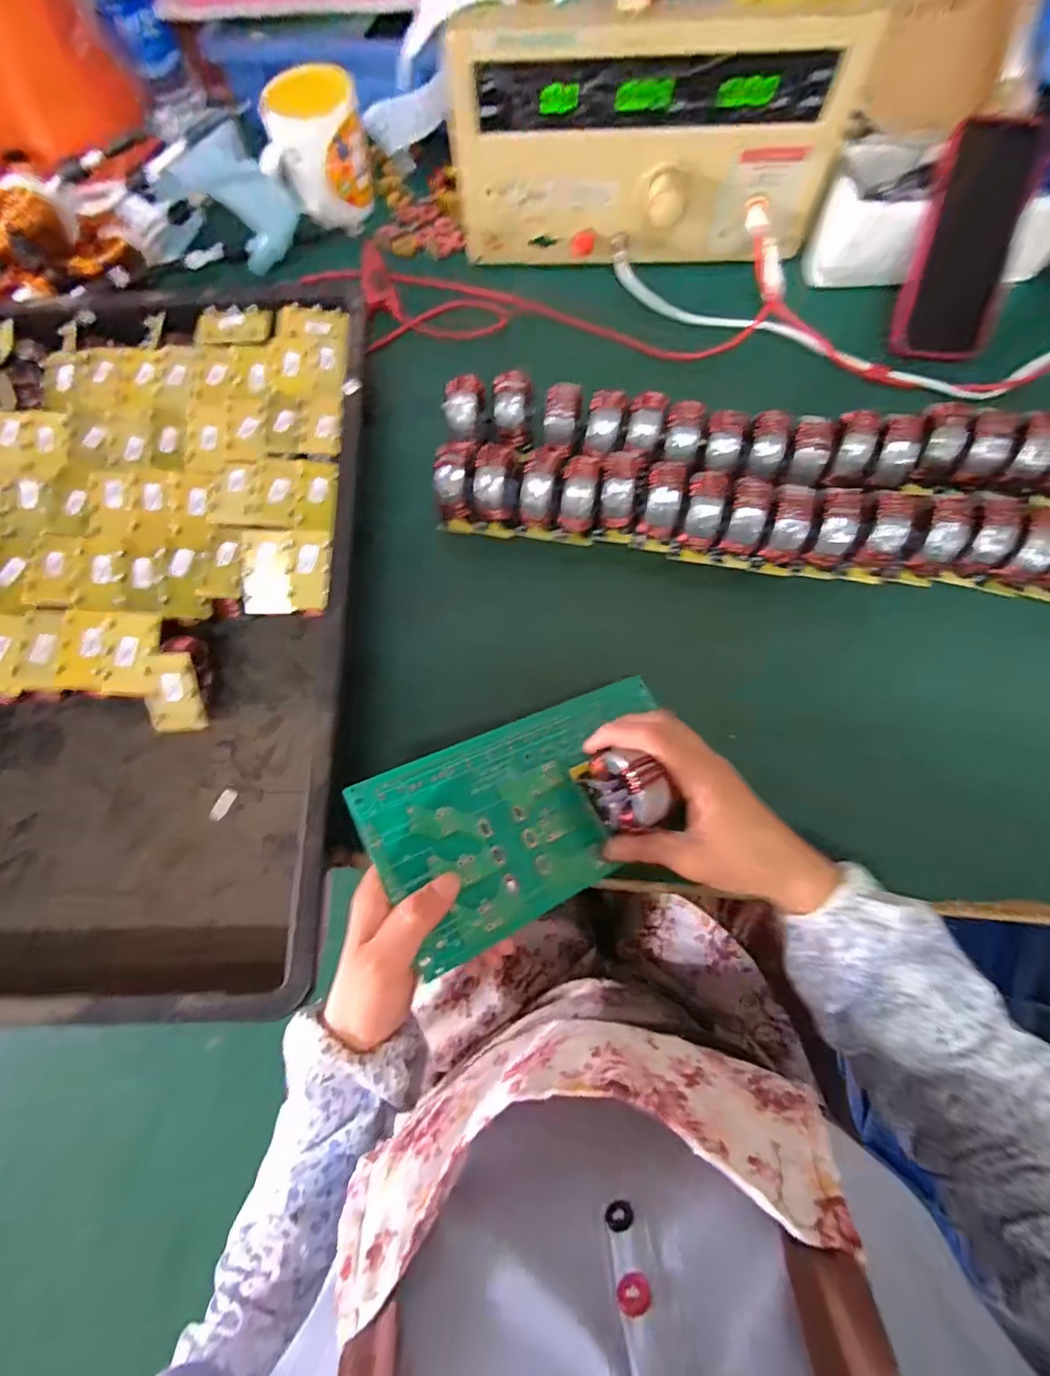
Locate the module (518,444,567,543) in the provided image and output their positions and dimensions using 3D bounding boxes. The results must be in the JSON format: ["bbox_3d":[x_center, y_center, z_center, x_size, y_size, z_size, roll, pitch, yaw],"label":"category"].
[{"bbox_3d":[0.011,-0.149,0.423,0.026,0.072,0.022,13,42,6],"label":"module"}]

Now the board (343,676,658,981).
[{"bbox_3d":[0.012,0.075,0.347,0.214,0.007,0.112,-20,73,-26],"label":"board"}]

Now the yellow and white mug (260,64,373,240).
[{"bbox_3d":[-0.202,-0.525,0.532,0.094,0.095,0.099,-12,73,-2],"label":"yellow and white mug"}]

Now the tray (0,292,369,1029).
[{"bbox_3d":[-0.302,-0.064,0.411,0.355,0.074,0.513,-2,73,1],"label":"tray"}]

